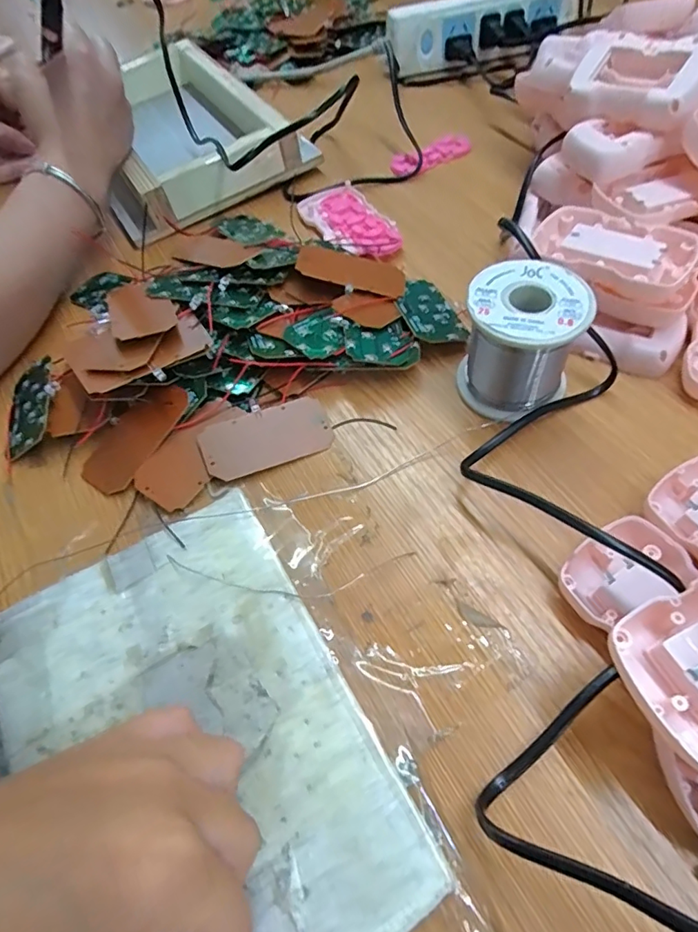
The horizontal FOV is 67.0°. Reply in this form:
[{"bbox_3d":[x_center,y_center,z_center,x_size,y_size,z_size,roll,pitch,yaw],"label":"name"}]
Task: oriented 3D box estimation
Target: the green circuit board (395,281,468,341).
[{"bbox_3d":[0.051,-0.103,0.349,0.037,0.004,0.066,-8,51,-17],"label":"green circuit board"}]

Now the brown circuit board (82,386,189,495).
[{"bbox_3d":[-0.126,-0.018,0.313,0.040,0.007,0.073,39,85,24],"label":"brown circuit board"}]

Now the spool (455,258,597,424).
[{"bbox_3d":[0.094,-0.067,0.293,0.061,0.062,0.064,20,60,16],"label":"spool"}]

